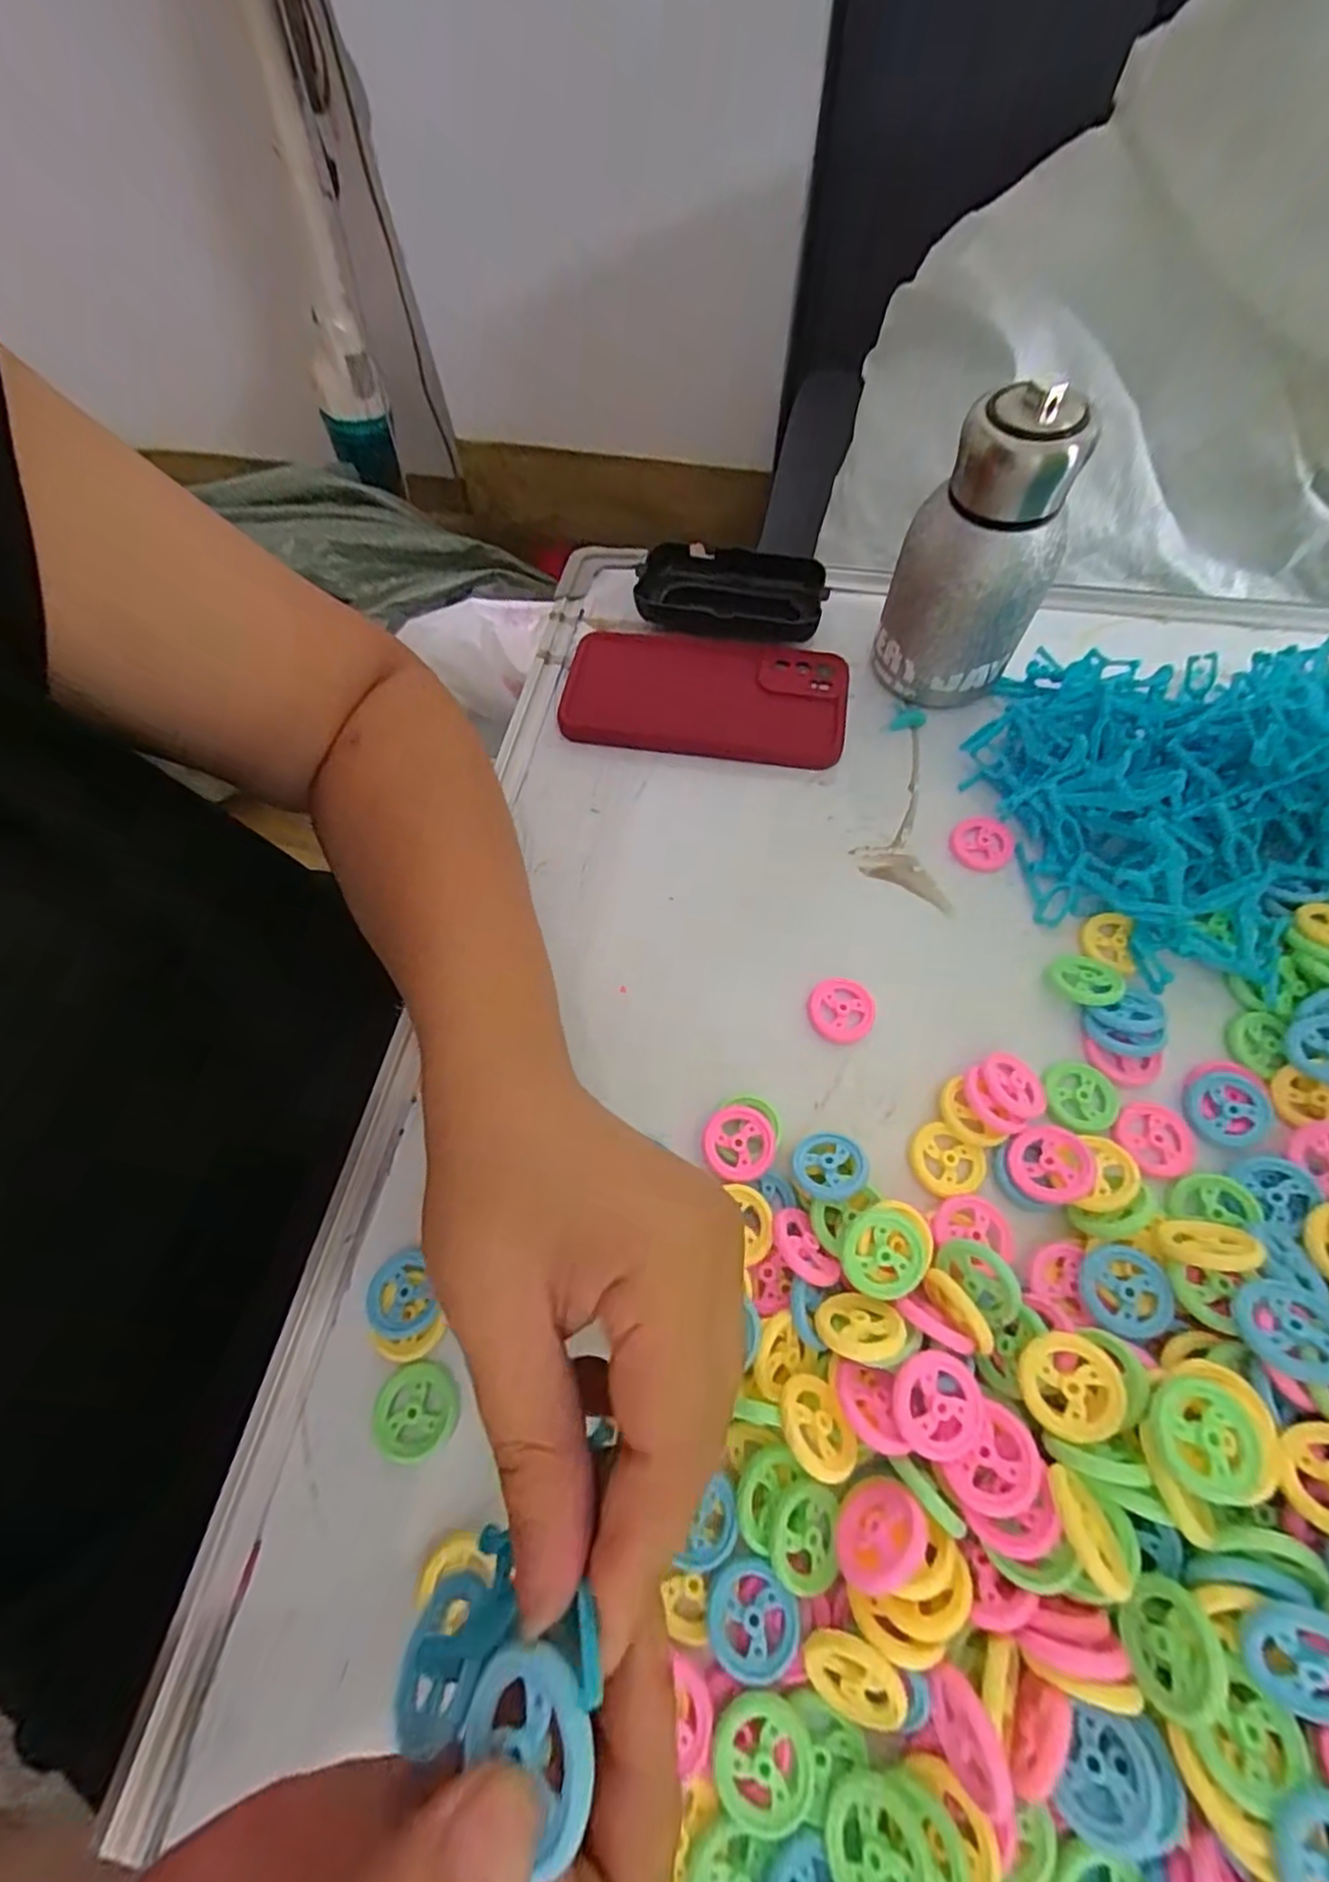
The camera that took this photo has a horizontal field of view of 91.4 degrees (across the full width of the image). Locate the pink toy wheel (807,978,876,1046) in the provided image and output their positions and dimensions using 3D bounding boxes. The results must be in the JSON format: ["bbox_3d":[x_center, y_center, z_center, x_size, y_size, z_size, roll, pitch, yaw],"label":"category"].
[{"bbox_3d":[0.082,0.033,0.300,0.029,0.010,0.029,-1,64,2],"label":"pink toy wheel"}]

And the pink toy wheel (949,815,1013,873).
[{"bbox_3d":[0.162,-0.050,0.332,0.030,0.004,0.031,-1,64,2],"label":"pink toy wheel"}]

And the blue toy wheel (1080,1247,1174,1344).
[{"bbox_3d":[0.166,0.126,0.233,0.028,0.004,0.029,-9,67,20],"label":"blue toy wheel"}]

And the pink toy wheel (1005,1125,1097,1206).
[{"bbox_3d":[0.153,0.088,0.257,0.030,0.005,0.029,3,63,31],"label":"pink toy wheel"}]

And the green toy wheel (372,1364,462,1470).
[{"bbox_3d":[-0.092,0.174,0.240,0.031,0.006,0.030,-1,64,2],"label":"green toy wheel"}]

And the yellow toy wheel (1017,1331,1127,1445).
[{"bbox_3d":[0.132,0.144,0.210,0.029,0.006,0.029,-7,71,20],"label":"yellow toy wheel"}]

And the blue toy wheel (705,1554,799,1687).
[{"bbox_3d":[0.028,0.216,0.206,0.029,0.004,0.029,-1,64,2],"label":"blue toy wheel"}]

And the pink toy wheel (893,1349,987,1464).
[{"bbox_3d":[0.090,0.152,0.212,0.028,0.004,0.030,-1,64,2],"label":"pink toy wheel"}]

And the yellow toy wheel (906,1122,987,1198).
[{"bbox_3d":[0.116,0.092,0.268,0.029,0.005,0.027,-1,64,2],"label":"yellow toy wheel"}]

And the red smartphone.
[{"bbox_3d":[0.022,-0.144,0.372,0.162,0.015,0.079,11,65,7],"label":"red smartphone"}]

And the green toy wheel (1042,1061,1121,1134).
[{"bbox_3d":[0.177,0.067,0.276,0.031,0.004,0.030,-1,64,2],"label":"green toy wheel"}]

